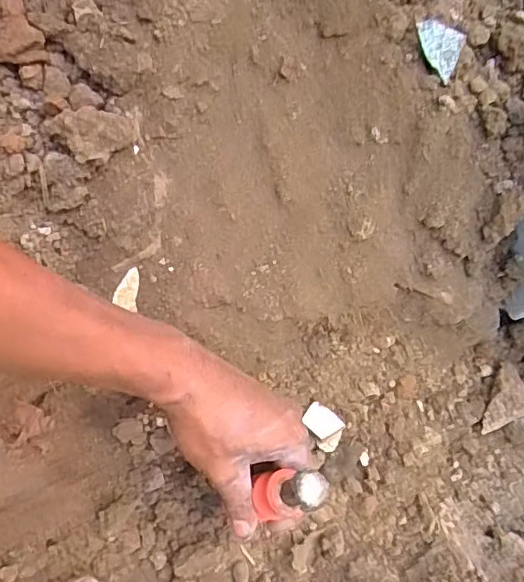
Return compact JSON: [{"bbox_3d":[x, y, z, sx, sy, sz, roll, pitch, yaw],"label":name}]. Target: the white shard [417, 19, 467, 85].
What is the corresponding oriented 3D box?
[{"bbox_3d":[0.131,-0.182,0.420,0.039,0.034,0.004,16,30,-13],"label":"white shard"}]

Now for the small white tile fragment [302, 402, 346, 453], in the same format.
[{"bbox_3d":[0.056,0.125,0.509,0.040,0.015,0.030,39,74,15],"label":"small white tile fragment"}]

